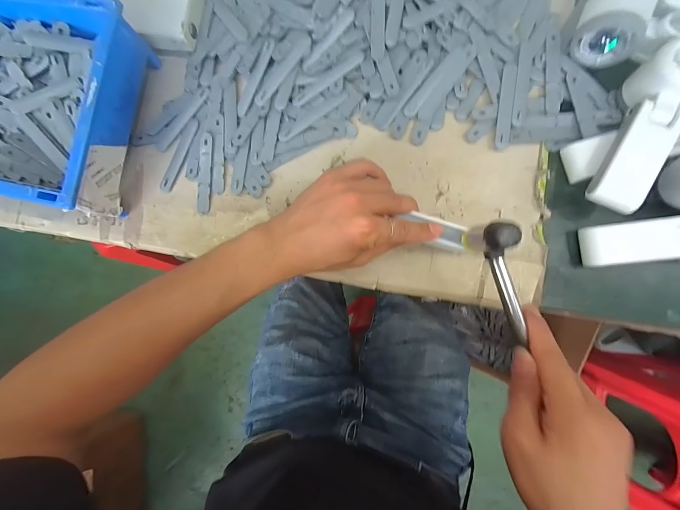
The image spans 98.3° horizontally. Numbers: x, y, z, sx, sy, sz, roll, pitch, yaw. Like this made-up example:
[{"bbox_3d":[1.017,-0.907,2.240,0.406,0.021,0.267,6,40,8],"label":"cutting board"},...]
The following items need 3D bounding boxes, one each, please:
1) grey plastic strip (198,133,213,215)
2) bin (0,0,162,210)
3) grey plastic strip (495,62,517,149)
[{"bbox_3d":[-0.162,-0.097,0.350,0.014,0.005,0.094,5,85,6],"label":"grey plastic strip"},{"bbox_3d":[-0.395,-0.182,0.340,0.310,0.088,0.217,11,92,4],"label":"bin"},{"bbox_3d":[0.185,-0.166,0.327,0.016,0.004,0.094,7,88,8],"label":"grey plastic strip"}]

